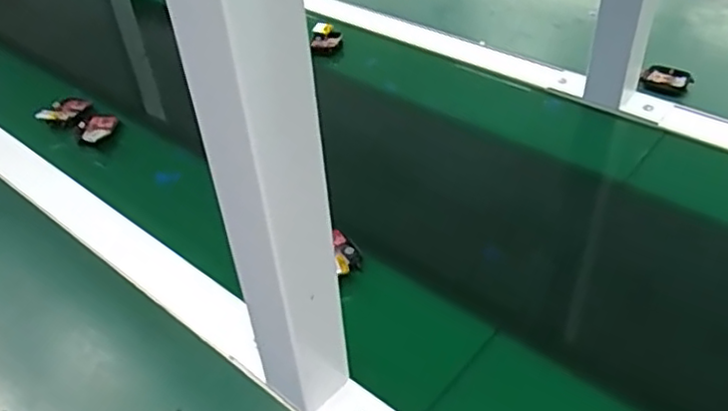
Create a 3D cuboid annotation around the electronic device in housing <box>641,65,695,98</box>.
[{"bbox_3d":[0.315,-0.130,0.682,0.046,0.015,0.035,24,47,29],"label":"electronic device in housing"}]

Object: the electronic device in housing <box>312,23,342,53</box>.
[{"bbox_3d":[-0.045,-0.206,0.805,0.032,0.021,0.044,1,40,5],"label":"electronic device in housing"}]

